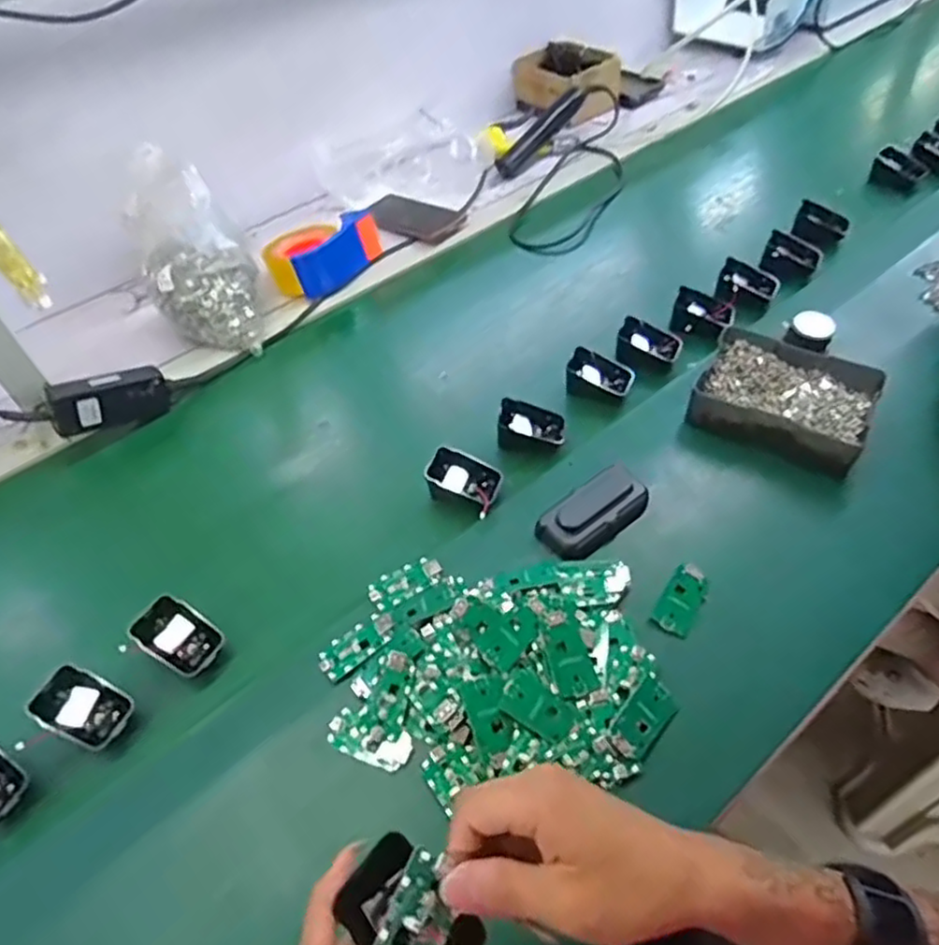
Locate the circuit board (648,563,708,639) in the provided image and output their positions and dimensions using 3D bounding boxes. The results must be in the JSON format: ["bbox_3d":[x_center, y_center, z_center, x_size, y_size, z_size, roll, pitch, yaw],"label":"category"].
[{"bbox_3d":[0.176,0.105,0.553,0.031,0.007,0.062,33,66,14],"label":"circuit board"}]

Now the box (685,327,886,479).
[{"bbox_3d":[0.314,-0.070,0.674,0.157,0.058,0.123,23,54,25],"label":"box"}]

